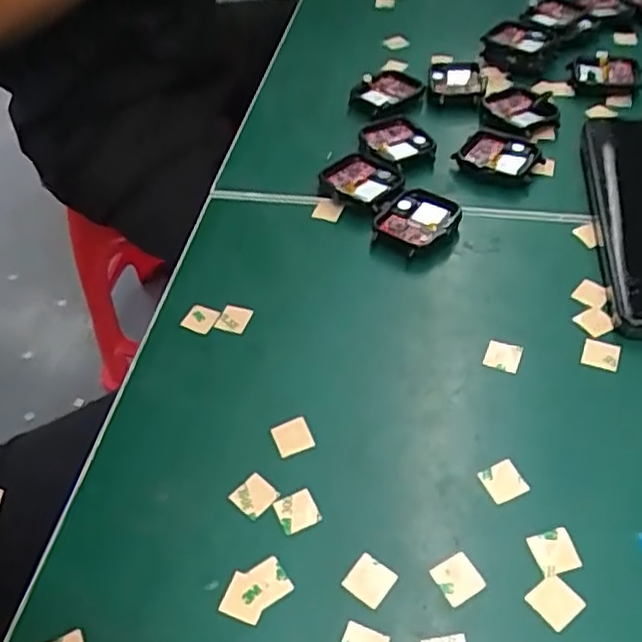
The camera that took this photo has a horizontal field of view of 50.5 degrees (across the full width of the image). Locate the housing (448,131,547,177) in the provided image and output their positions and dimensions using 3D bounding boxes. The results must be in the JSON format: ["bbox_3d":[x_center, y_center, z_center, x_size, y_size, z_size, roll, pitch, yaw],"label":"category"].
[{"bbox_3d":[0.108,-0.099,0.407,0.046,0.012,0.035,22,54,22],"label":"housing"}]

